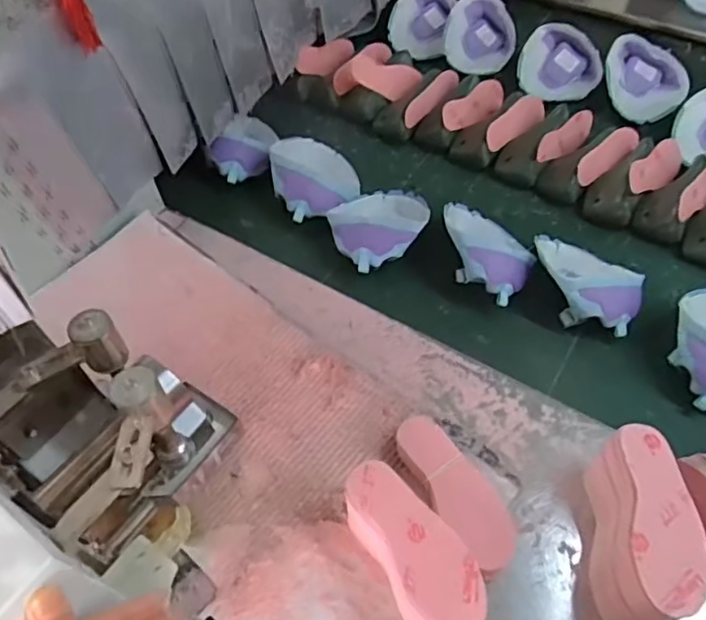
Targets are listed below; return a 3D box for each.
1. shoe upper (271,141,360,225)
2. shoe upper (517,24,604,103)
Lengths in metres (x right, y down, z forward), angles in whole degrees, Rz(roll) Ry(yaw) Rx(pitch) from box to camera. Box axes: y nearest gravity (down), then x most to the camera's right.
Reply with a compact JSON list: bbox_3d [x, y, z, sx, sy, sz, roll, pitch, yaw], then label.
[{"bbox_3d":[-0.052,-0.195,0.855,0.120,0.062,0.161,-9,54,-3],"label":"shoe upper"},{"bbox_3d":[0.330,-0.391,0.969,0.125,0.027,0.125,18,86,6],"label":"shoe upper"}]

